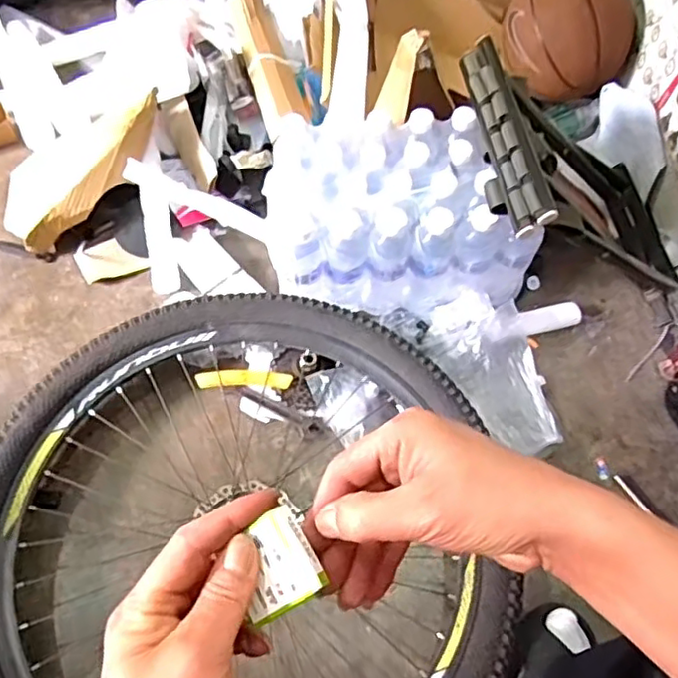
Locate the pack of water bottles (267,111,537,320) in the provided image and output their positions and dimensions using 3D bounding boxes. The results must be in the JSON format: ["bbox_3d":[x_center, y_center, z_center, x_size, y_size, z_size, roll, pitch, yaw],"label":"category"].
[{"bbox_3d":[0.082,-0.181,0.960,0.364,0.203,0.232,-3,61,-6],"label":"pack of water bottles"}]

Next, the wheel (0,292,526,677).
[{"bbox_3d":[-0.130,0.247,0.785,0.600,0.102,0.629,2,60,-3],"label":"wheel"}]

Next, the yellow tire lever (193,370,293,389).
[{"bbox_3d":[-0.130,0.054,0.882,0.129,0.016,0.026,2,60,-3],"label":"yellow tire lever"}]

